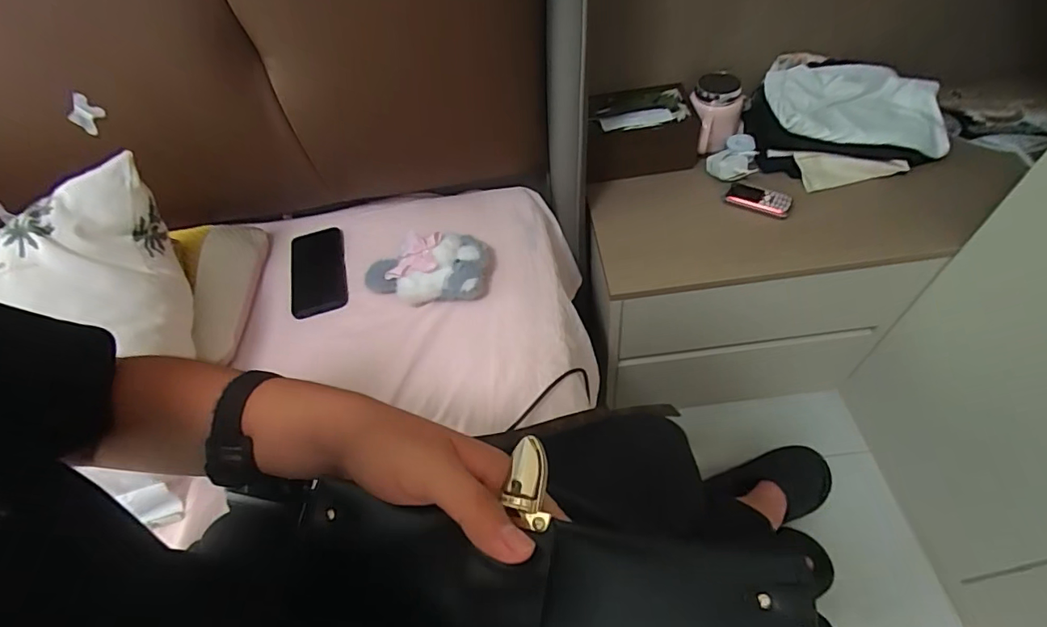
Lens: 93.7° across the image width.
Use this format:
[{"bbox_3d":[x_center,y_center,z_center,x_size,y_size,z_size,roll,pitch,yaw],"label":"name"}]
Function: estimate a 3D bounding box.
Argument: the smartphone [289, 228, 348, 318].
[{"bbox_3d":[-0.317,-0.064,0.753,0.088,0.012,0.162,-17,53,-4],"label":"smartphone"}]

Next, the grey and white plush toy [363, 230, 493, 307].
[{"bbox_3d":[-0.136,-0.065,0.695,0.179,0.067,0.094,0,54,9],"label":"grey and white plush toy"}]

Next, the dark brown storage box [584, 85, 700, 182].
[{"bbox_3d":[0.211,-0.332,0.910,0.192,0.097,0.133,-8,53,3],"label":"dark brown storage box"}]

